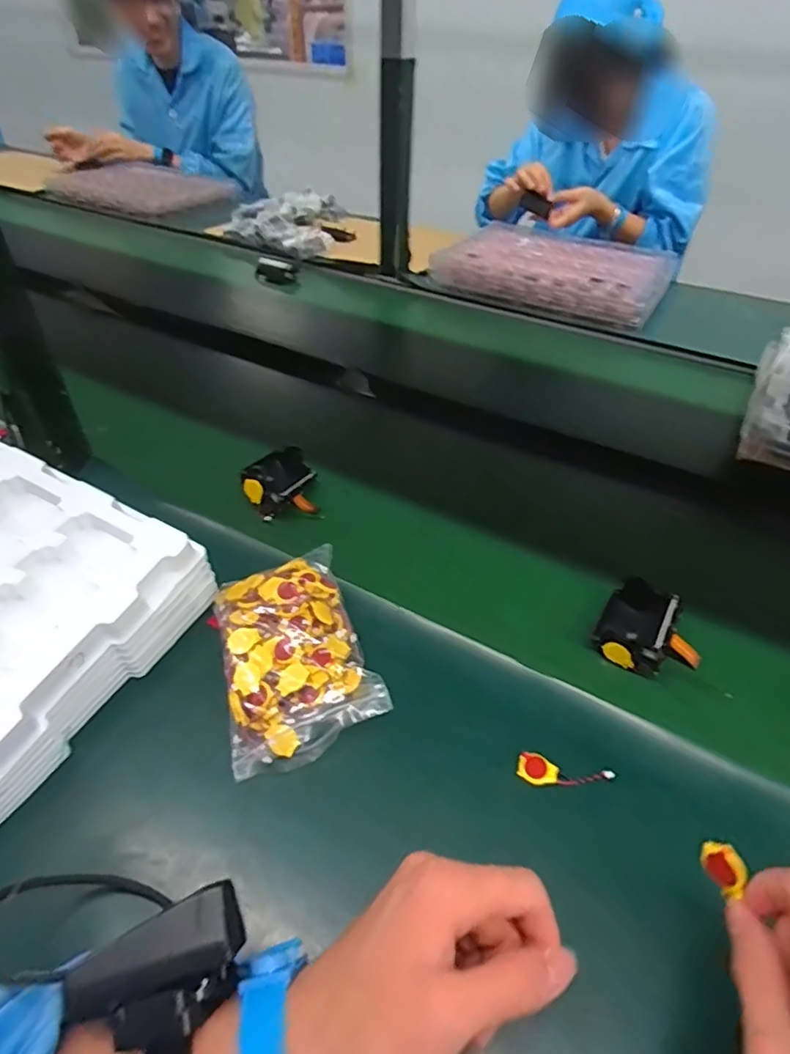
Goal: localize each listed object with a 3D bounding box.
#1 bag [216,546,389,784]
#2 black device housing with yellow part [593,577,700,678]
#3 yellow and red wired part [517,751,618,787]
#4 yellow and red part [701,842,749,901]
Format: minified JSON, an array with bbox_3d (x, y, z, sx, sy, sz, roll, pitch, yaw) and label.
[{"bbox_3d":[-0.079,0.092,0.436,0.104,0.035,0.157,-13,45,-15],"label":"bag"},{"bbox_3d":[0.206,0.083,0.461,0.076,0.038,0.070,26,49,24],"label":"black device housing with yellow part"},{"bbox_3d":[0.113,0.166,0.384,0.061,0.006,0.019,11,44,11],"label":"yellow and red wired part"},{"bbox_3d":[0.166,0.171,0.290,0.006,0.018,0.023,19,40,-44],"label":"yellow and red part"}]

